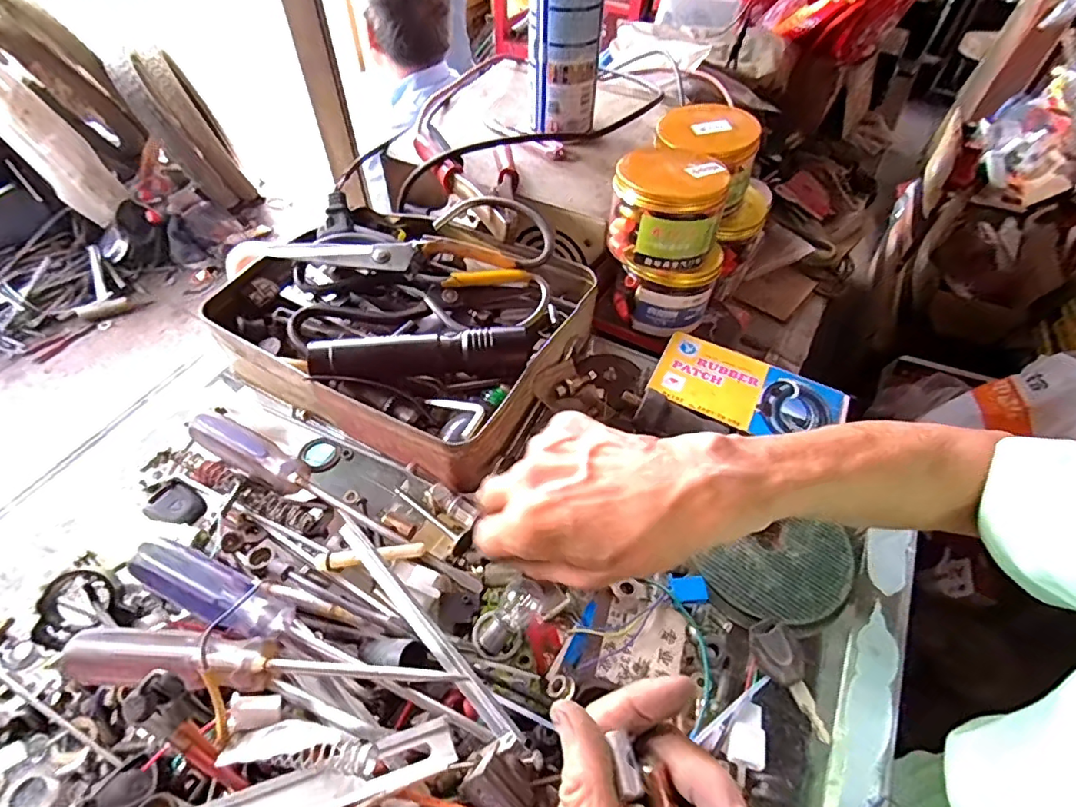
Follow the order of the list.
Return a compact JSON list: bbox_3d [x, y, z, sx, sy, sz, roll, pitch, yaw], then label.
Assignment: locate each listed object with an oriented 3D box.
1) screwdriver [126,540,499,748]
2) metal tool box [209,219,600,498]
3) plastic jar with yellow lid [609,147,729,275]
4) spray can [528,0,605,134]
[{"bbox_3d":[-0.118,0.120,0.281,0.210,0.024,0.027,18,54,10],"label":"screwdriver"},{"bbox_3d":[-0.100,-0.072,0.420,0.245,0.080,0.207,24,55,14],"label":"metal tool box"},{"bbox_3d":[0.100,-0.154,0.423,0.083,0.061,0.082,12,53,6],"label":"plastic jar with yellow lid"},{"bbox_3d":[0.024,-0.323,0.473,0.053,0.156,0.046,35,59,21],"label":"spray can"}]

